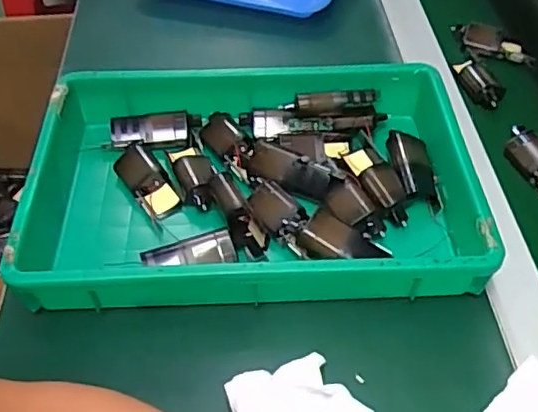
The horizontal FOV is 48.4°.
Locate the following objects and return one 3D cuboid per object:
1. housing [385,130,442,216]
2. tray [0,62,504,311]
[{"bbox_3d":[0.133,-0.033,0.551,0.038,0.027,0.085,1,48,0],"label":"housing"},{"bbox_3d":[-0.018,-0.017,0.533,0.369,0.081,0.239,-2,48,-2],"label":"tray"}]

